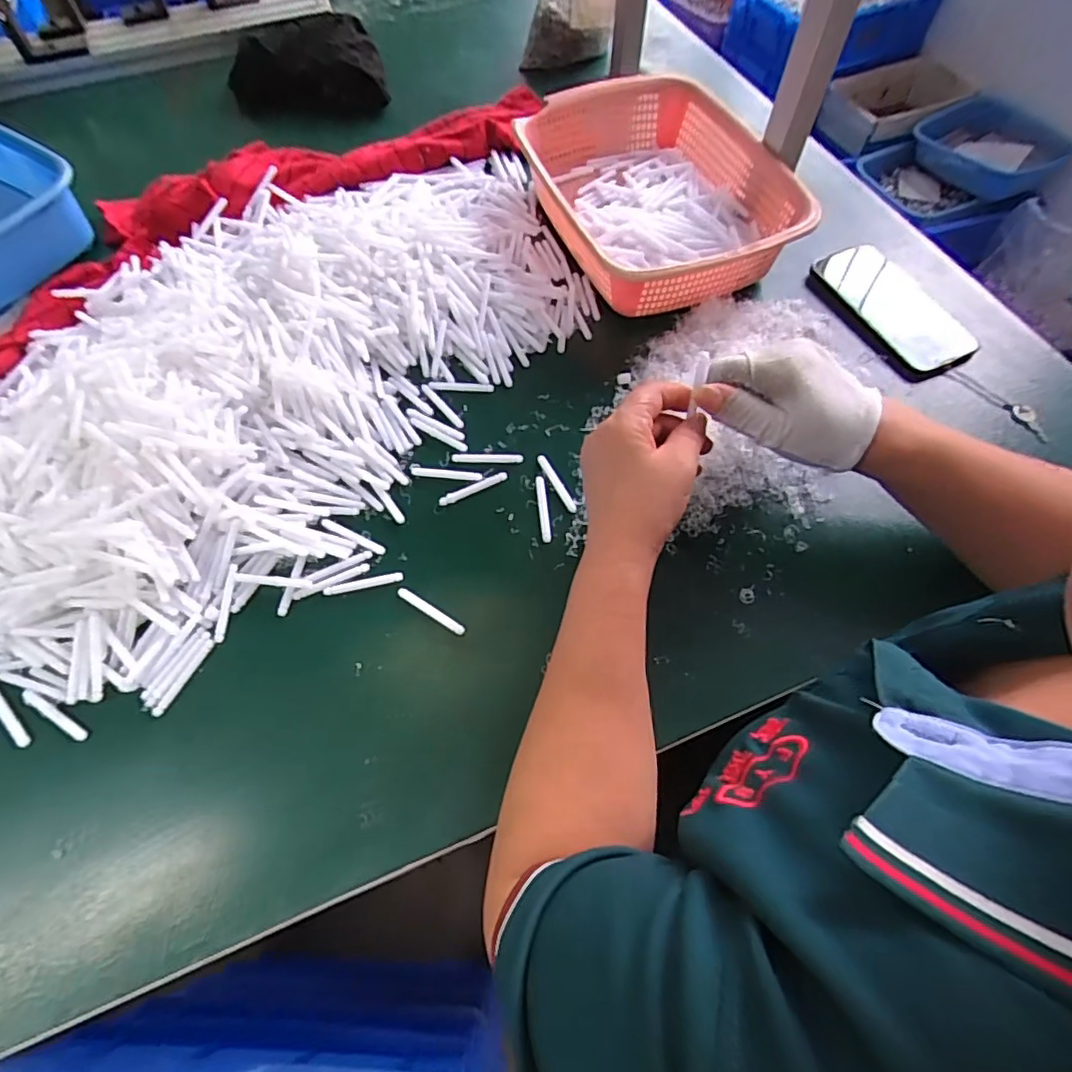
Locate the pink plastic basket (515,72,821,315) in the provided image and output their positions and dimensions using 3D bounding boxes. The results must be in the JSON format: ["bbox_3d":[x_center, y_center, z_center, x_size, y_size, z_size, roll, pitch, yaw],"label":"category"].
[{"bbox_3d":[0.121,-0.348,0.594,0.226,0.078,0.285,-22,66,-10],"label":"pink plastic basket"}]

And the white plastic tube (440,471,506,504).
[{"bbox_3d":[-0.052,-0.040,0.481,0.060,0.004,0.008,-24,67,-11],"label":"white plastic tube"}]

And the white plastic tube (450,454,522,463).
[{"bbox_3d":[-0.041,-0.067,0.494,0.059,0.004,0.008,0,64,0],"label":"white plastic tube"}]

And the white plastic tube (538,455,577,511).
[{"bbox_3d":[0.017,-0.045,0.482,0.008,0.004,0.061,-26,67,-12],"label":"white plastic tube"}]

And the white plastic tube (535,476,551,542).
[{"bbox_3d":[0.006,-0.023,0.474,0.007,0.004,0.059,-5,64,-2],"label":"white plastic tube"}]

